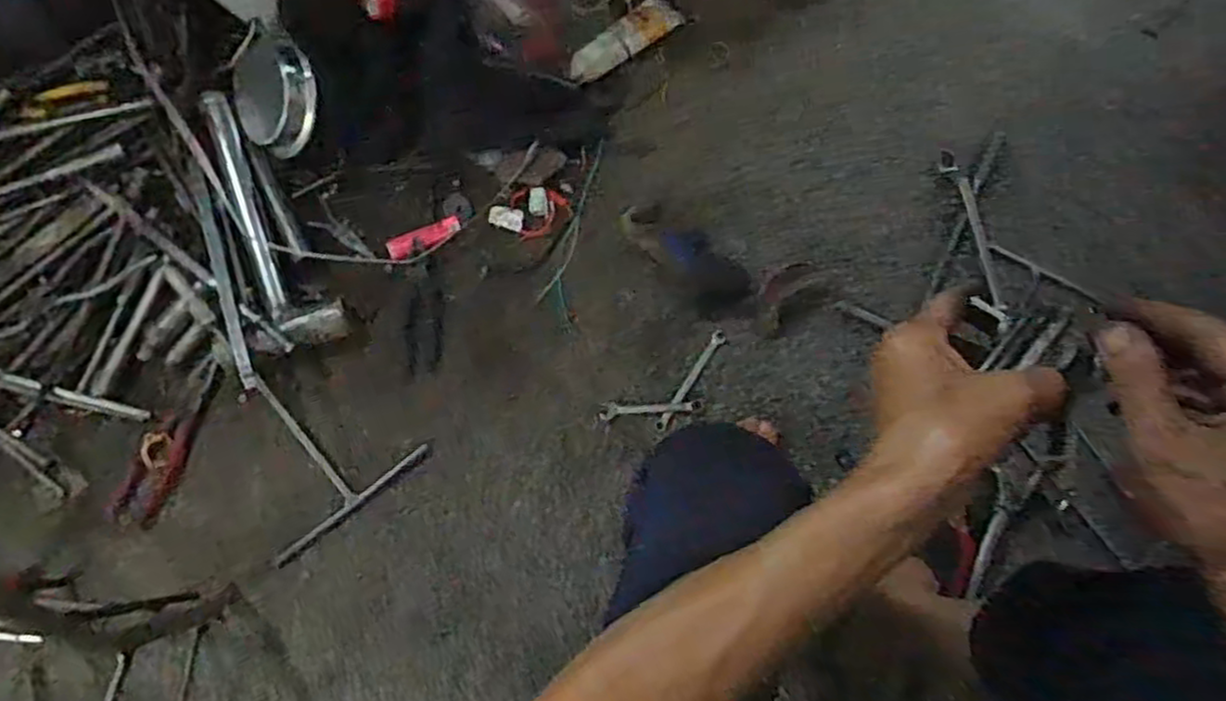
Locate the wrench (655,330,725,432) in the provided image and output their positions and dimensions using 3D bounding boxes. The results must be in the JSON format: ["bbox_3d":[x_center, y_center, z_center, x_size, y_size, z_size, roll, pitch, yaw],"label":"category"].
[{"bbox_3d":[0.088,0.034,0.846,0.016,0.015,0.134,34,77,7],"label":"wrench"}]

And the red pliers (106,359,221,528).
[{"bbox_3d":[-0.477,0.100,0.797,0.053,0.012,0.192,29,88,6],"label":"red pliers"}]

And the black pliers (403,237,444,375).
[{"bbox_3d":[-0.213,-0.052,0.844,0.040,0.015,0.151,1,75,-2],"label":"black pliers"}]

